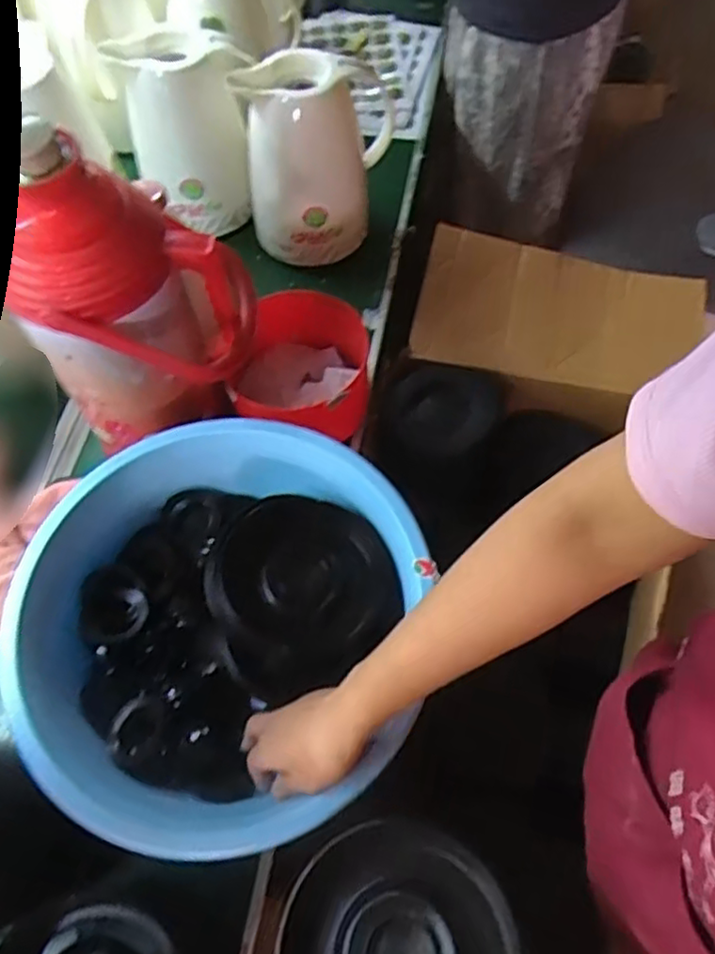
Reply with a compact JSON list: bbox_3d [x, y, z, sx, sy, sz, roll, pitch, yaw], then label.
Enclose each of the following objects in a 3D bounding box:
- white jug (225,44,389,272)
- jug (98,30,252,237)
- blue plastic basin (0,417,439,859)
[{"bbox_3d":[-0.051,-0.429,0.880,0.193,0.218,0.150,-3,62,1],"label":"white jug"},{"bbox_3d":[-0.223,-0.472,0.912,0.179,0.213,0.115,-16,63,-6],"label":"jug"},{"bbox_3d":[-0.114,0.133,0.603,0.321,0.108,0.360,9,63,7],"label":"blue plastic basin"}]

